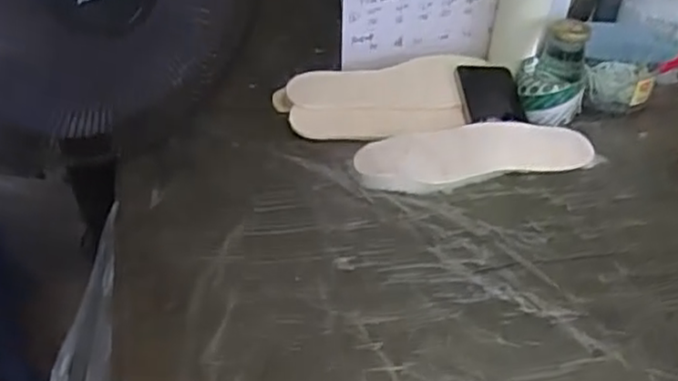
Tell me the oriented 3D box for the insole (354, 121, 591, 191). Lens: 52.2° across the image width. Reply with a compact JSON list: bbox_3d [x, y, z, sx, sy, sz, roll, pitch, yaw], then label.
[{"bbox_3d":[0.156,-0.042,0.793,0.276,0.034,0.093,-6,36,-12],"label":"insole"}]

